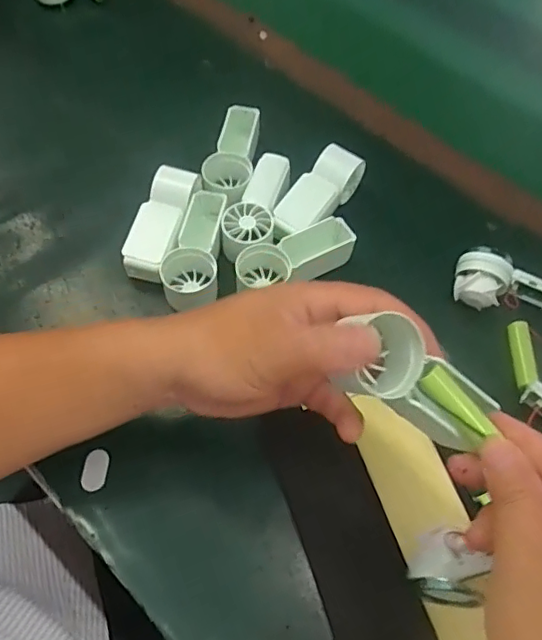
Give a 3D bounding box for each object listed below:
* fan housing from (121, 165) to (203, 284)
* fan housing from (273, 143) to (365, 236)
[{"bbox_3d":[-0.082,-0.074,0.434,0.041,0.031,0.087,13,60,4],"label":"fan housing"},{"bbox_3d":[0.036,-0.102,0.452,0.034,0.030,0.087,36,64,17],"label":"fan housing"}]

